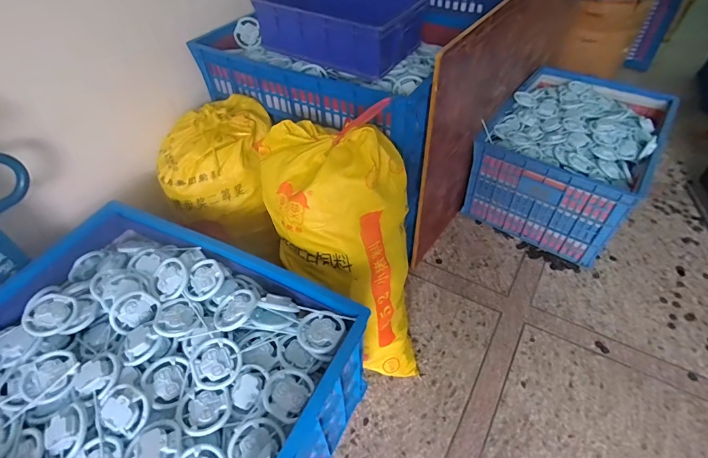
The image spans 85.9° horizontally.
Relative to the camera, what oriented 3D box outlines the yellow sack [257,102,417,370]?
[{"bbox_3d":[-0.035,0.092,1.281,0.418,0.835,0.401,-13,43,-8],"label":"yellow sack"}]

